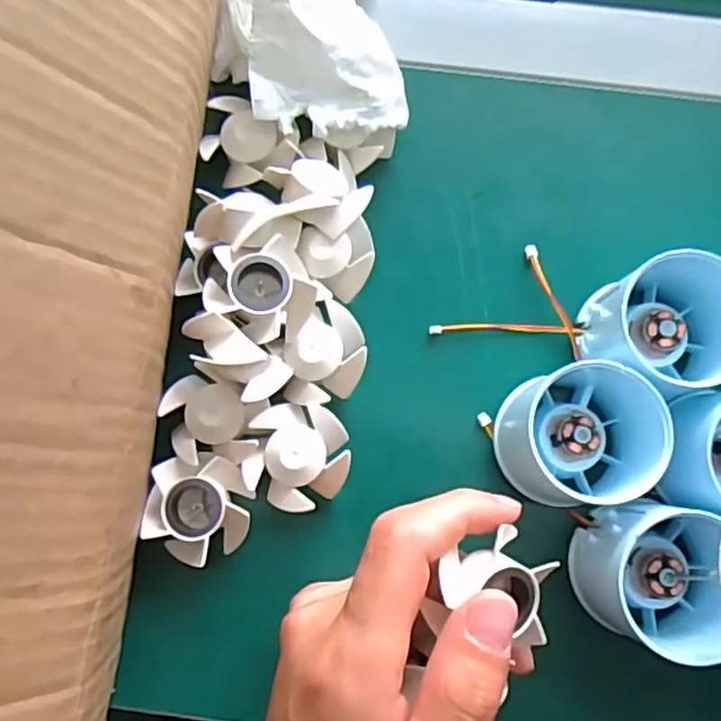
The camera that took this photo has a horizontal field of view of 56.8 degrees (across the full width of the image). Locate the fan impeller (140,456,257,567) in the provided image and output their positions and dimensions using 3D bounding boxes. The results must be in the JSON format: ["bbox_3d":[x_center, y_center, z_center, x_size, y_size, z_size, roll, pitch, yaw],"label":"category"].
[{"bbox_3d":[-0.066,0.062,0.273,0.039,0.018,0.041,8,80,2],"label":"fan impeller"}]

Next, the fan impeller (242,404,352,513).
[{"bbox_3d":[-0.026,0.040,0.276,0.040,0.018,0.042,0,80,0],"label":"fan impeller"}]

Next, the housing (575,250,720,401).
[{"bbox_3d":[0.124,-0.016,0.267,0.060,0.048,0.056,-34,82,-5],"label":"housing"}]

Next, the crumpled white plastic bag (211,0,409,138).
[{"bbox_3d":[-0.025,-0.137,0.285,0.073,0.034,0.086,-17,81,-2],"label":"crumpled white plastic bag"}]

